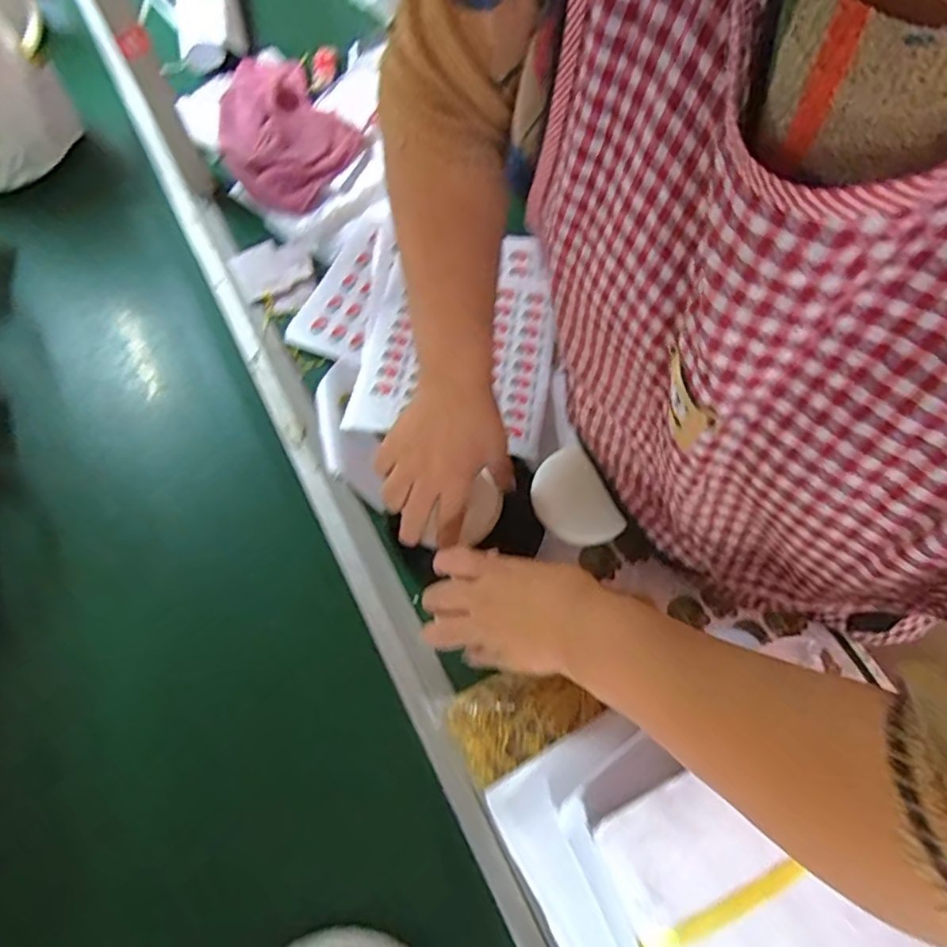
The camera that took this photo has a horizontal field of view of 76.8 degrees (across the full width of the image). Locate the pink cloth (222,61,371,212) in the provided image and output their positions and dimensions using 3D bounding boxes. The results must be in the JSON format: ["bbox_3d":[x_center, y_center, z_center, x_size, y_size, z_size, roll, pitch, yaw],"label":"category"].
[{"bbox_3d":[-0.237,-0.420,0.718,0.152,0.031,0.265,-32,72,-13],"label":"pink cloth"}]

